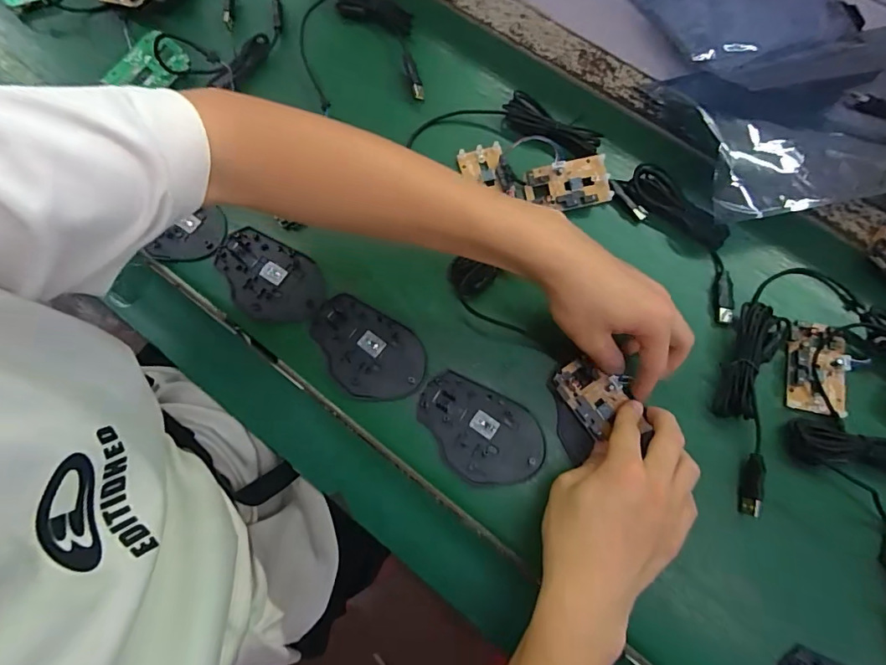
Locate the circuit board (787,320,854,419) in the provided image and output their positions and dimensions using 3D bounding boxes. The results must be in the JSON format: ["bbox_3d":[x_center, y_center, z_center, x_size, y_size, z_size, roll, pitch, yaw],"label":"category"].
[{"bbox_3d":[0.315,0.030,0.390,0.046,0.010,0.074,10,75,4],"label":"circuit board"}]

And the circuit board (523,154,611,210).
[{"bbox_3d":[0.116,-0.137,0.434,0.078,0.013,0.042,-10,74,-1],"label":"circuit board"}]

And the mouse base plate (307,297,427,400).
[{"bbox_3d":[-0.066,0.016,0.400,0.105,0.006,0.069,30,77,9],"label":"mouse base plate"}]

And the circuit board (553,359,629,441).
[{"bbox_3d":[0.125,0.051,0.387,0.043,0.009,0.061,-35,76,-8],"label":"circuit board"}]

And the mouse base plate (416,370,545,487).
[{"bbox_3d":[0.029,0.083,0.387,0.108,0.006,0.073,25,76,8],"label":"mouse base plate"}]

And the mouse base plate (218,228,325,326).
[{"bbox_3d":[-0.156,-0.048,0.418,0.106,0.006,0.069,28,77,9],"label":"mouse base plate"}]

